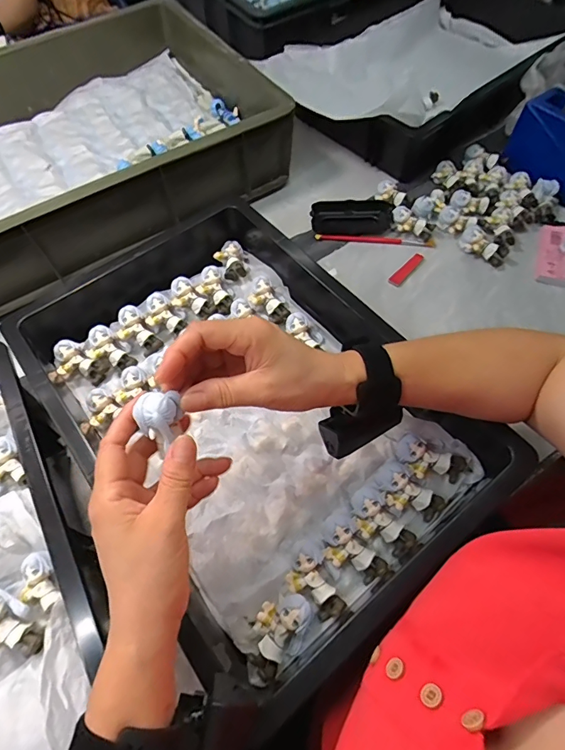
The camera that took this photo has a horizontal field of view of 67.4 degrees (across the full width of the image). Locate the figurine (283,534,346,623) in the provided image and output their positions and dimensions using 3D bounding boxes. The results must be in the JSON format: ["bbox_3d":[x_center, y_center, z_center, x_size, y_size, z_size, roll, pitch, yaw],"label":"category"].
[{"bbox_3d":[0.025,0.170,0.360,0.036,0.025,0.069,-40,67,-18],"label":"figurine"}]

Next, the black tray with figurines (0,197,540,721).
[{"bbox_3d":[-0.045,0.016,0.429,0.307,0.077,0.455,-37,66,-16],"label":"black tray with figurines"}]

